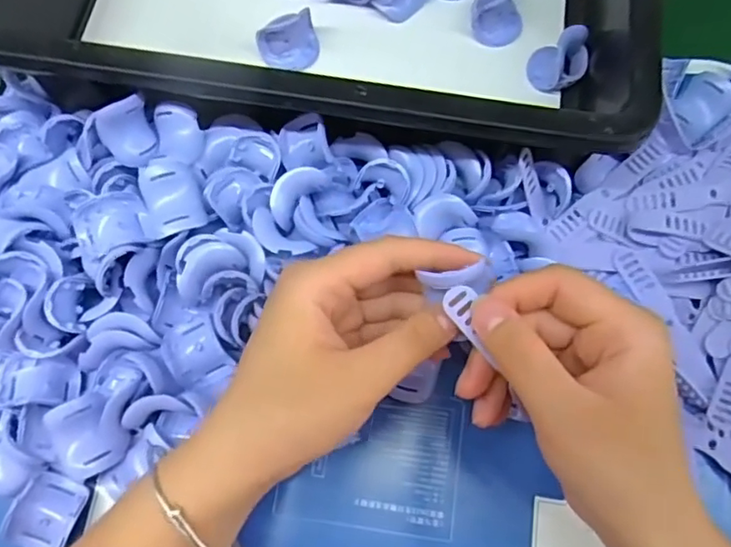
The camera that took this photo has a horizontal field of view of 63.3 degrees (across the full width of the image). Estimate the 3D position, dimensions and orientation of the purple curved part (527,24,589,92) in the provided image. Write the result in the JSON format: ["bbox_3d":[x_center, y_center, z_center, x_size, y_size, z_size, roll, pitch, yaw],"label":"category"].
[{"bbox_3d":[0.119,-0.131,0.358,0.032,0.025,0.034,0,73,1],"label":"purple curved part"}]

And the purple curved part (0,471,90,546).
[{"bbox_3d":[-0.164,0.123,0.303,0.028,0.016,0.037,20,74,6],"label":"purple curved part"}]

